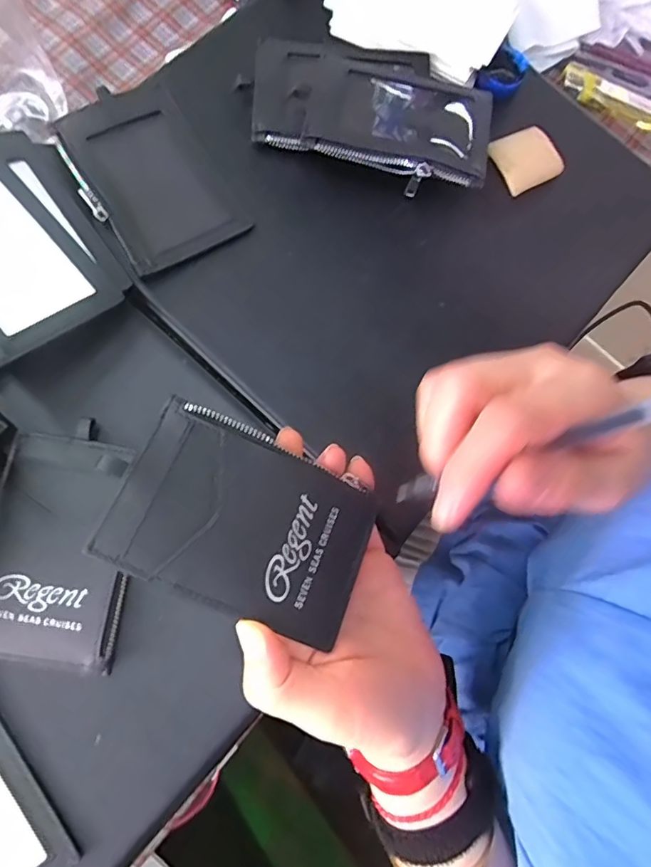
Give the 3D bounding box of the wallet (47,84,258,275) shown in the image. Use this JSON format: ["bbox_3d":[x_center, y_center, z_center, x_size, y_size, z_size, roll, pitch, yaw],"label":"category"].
[{"bbox_3d":[-0.104,-0.153,0.297,0.073,0.019,0.109,-32,84,-11],"label":"wallet"}]

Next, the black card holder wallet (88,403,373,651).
[{"bbox_3d":[-0.033,0.037,0.219,0.106,0.004,0.073,26,70,-8],"label":"black card holder wallet"}]

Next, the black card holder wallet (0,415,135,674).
[{"bbox_3d":[-0.134,0.054,0.254,0.071,0.014,0.112,7,78,-5],"label":"black card holder wallet"}]

